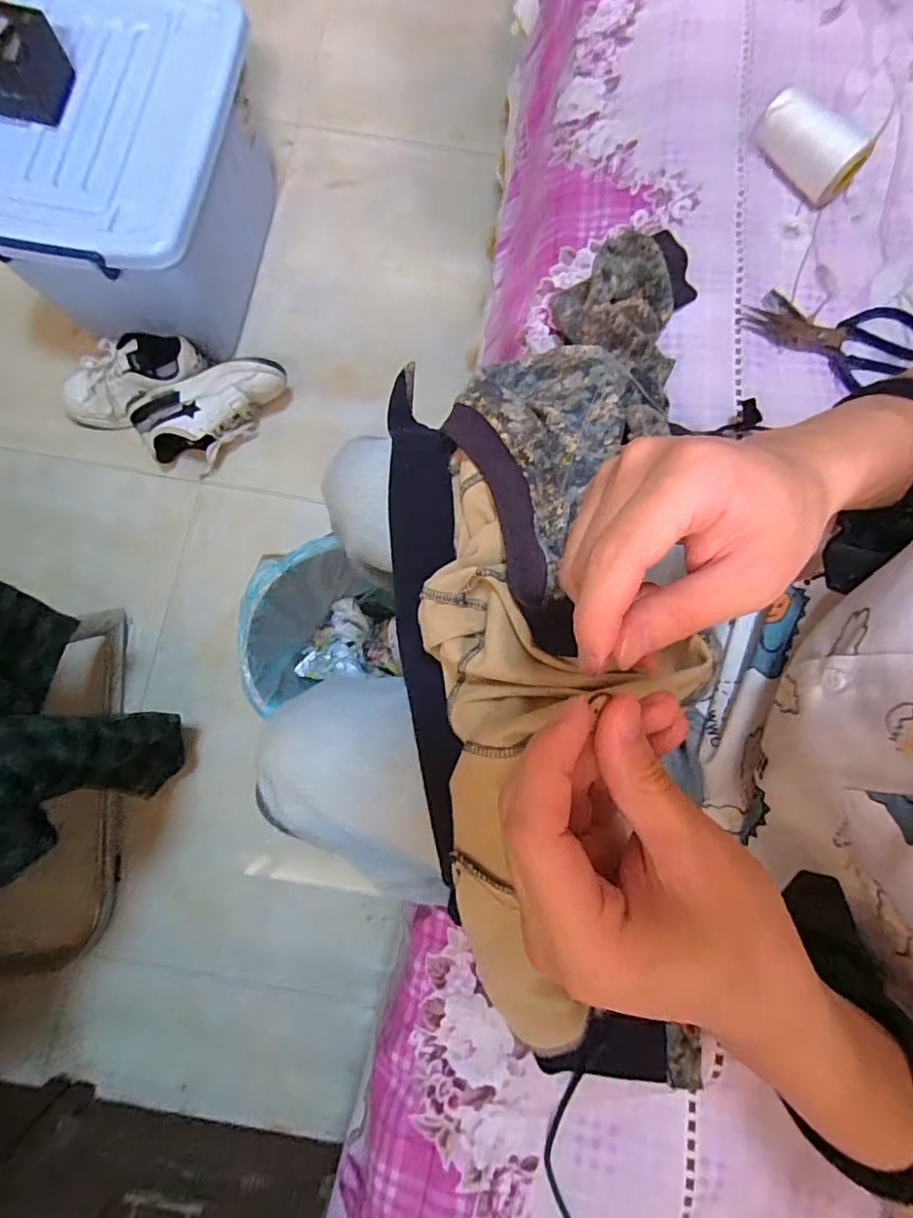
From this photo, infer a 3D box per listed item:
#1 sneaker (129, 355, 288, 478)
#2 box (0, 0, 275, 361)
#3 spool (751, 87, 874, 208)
[{"bbox_3d":[-0.427,-0.355,0.955,0.265,0.102,0.130,-34,82,-7],"label":"sneaker"},{"bbox_3d":[-0.520,-0.690,0.886,0.318,0.281,0.476,12,79,1],"label":"box"},{"bbox_3d":[0.374,-0.491,0.575,0.049,0.045,0.112,-44,83,-8],"label":"spool"}]

